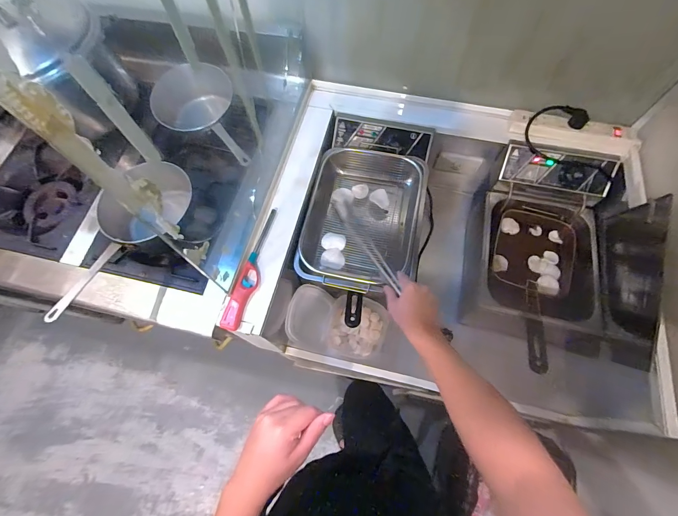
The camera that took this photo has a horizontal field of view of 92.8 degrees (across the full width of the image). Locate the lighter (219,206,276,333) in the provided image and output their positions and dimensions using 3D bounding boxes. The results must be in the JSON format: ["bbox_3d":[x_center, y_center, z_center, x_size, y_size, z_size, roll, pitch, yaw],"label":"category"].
[{"bbox_3d":[-0.172,0.015,0.663,0.036,0.027,0.268,14,70,8],"label":"lighter"}]

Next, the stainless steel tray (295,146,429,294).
[{"bbox_3d":[0.058,-0.087,0.765,0.253,0.077,0.348,11,69,6],"label":"stainless steel tray"}]

